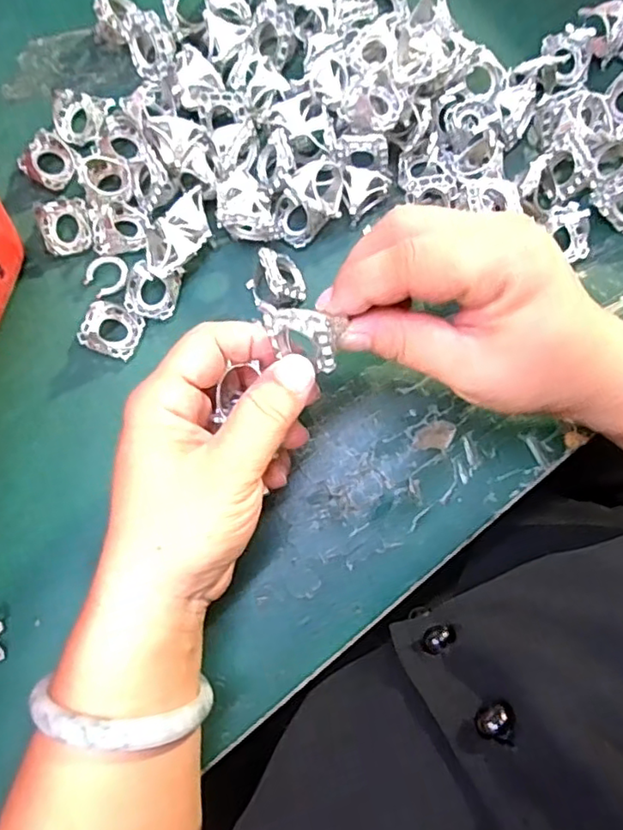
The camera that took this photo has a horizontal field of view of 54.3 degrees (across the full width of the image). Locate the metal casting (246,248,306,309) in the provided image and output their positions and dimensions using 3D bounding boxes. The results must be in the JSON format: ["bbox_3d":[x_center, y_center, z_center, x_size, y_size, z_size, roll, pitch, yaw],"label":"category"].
[{"bbox_3d":[-0.017,-0.067,0.307,0.026,0.025,0.029,-25,79,-4],"label":"metal casting"}]

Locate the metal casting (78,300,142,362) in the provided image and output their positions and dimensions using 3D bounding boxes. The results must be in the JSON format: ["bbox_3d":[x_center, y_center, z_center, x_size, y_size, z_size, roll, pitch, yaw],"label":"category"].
[{"bbox_3d":[-0.103,-0.044,0.312,0.028,0.011,0.026,15,79,4],"label":"metal casting"}]

